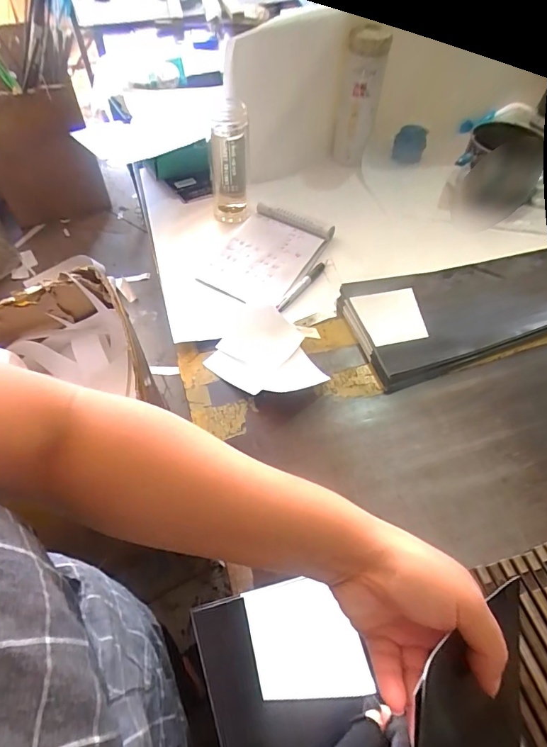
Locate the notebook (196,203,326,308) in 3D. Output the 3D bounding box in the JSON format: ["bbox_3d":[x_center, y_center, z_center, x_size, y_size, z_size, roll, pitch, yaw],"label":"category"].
[{"bbox_3d":[-0.017,-0.195,0.679,0.153,0.024,0.200,26,59,16],"label":"notebook"}]

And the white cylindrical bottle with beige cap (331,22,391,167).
[{"bbox_3d":[0.157,-0.501,0.776,0.071,0.241,0.060,10,55,5],"label":"white cylindrical bottle with beige cap"}]

